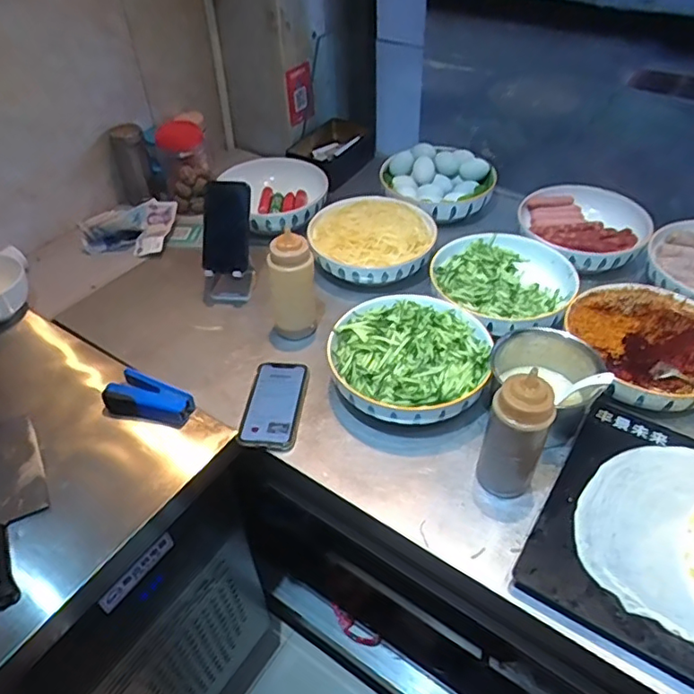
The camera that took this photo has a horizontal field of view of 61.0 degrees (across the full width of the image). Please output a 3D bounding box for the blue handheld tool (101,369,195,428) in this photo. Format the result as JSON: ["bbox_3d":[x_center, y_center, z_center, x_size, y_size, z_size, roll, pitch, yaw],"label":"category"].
[{"bbox_3d":[-0.278,0.078,0.821,0.122,0.039,0.065,21,44,21],"label":"blue handheld tool"}]

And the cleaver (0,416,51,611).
[{"bbox_3d":[-0.408,0.189,0.722,0.077,0.032,0.283,-19,45,-23],"label":"cleaver"}]

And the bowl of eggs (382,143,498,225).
[{"bbox_3d":[0.171,-0.325,1.185,0.184,0.093,0.201,1,40,-1],"label":"bowl of eggs"}]

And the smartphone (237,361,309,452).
[{"bbox_3d":[-0.102,0.079,0.832,0.080,0.014,0.156,5,40,4],"label":"smartphone"}]

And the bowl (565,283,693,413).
[{"bbox_3d":[0.442,-0.001,0.859,0.216,0.052,0.220,1,40,-1],"label":"bowl"}]

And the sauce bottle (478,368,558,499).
[{"bbox_3d":[0.194,0.107,0.682,0.067,0.169,0.055,17,43,17],"label":"sauce bottle"}]

